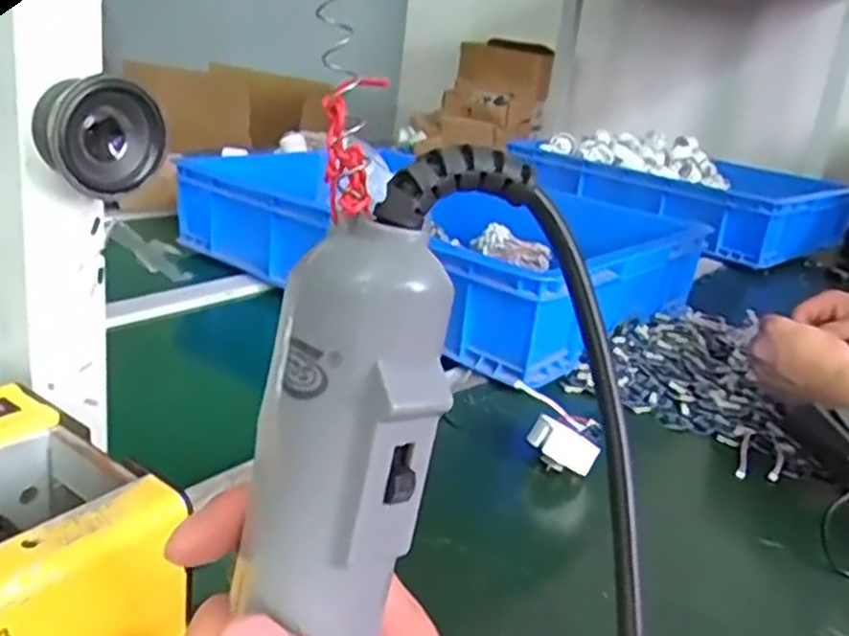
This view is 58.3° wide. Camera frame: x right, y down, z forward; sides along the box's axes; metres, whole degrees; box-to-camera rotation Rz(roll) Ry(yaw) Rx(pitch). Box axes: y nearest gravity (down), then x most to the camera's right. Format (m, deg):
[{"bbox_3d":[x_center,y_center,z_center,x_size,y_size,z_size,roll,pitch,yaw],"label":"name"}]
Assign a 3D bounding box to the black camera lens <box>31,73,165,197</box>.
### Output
[{"bbox_3d":[-0.143,-0.082,0.337,0.052,0.046,0.024,-5,24,-31],"label":"black camera lens"}]

